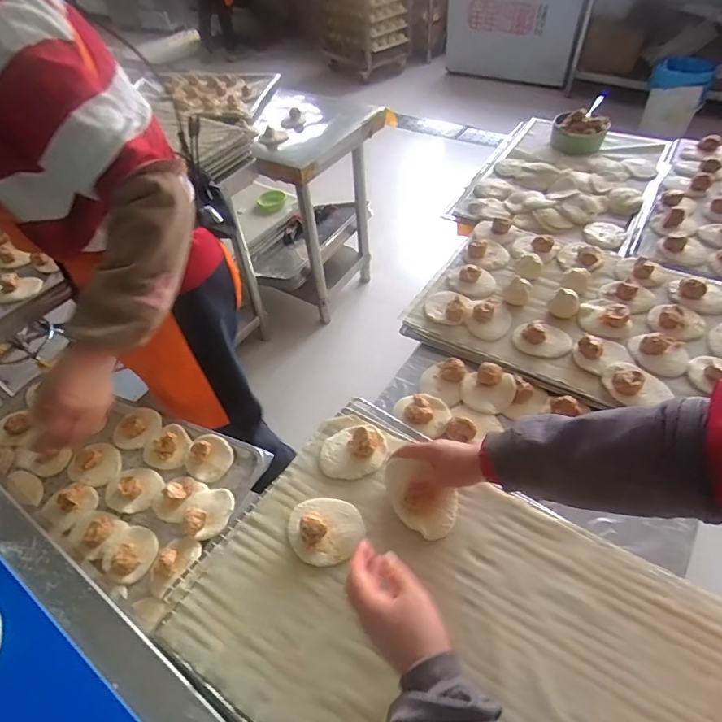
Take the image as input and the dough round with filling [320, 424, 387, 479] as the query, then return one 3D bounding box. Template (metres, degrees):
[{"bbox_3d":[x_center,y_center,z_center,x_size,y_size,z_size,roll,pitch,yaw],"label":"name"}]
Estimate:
[{"bbox_3d":[-0.011,0.129,0.697,0.104,0.036,0.085,-10,49,-5],"label":"dough round with filling"}]

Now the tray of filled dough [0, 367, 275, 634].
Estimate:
[{"bbox_3d":[-0.494,0.192,0.879,0.583,0.058,0.314,20,53,20],"label":"tray of filled dough"}]

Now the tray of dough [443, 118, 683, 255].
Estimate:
[{"bbox_3d":[0.522,-0.473,1.205,0.425,0.050,0.557,24,55,23],"label":"tray of dough"}]

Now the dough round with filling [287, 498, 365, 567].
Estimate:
[{"bbox_3d":[-0.047,0.216,0.612,0.096,0.038,0.090,-2,49,2],"label":"dough round with filling"}]

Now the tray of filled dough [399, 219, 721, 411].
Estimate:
[{"bbox_3d":[0.425,-0.101,0.874,0.588,0.049,0.407,21,54,21],"label":"tray of filled dough"}]

